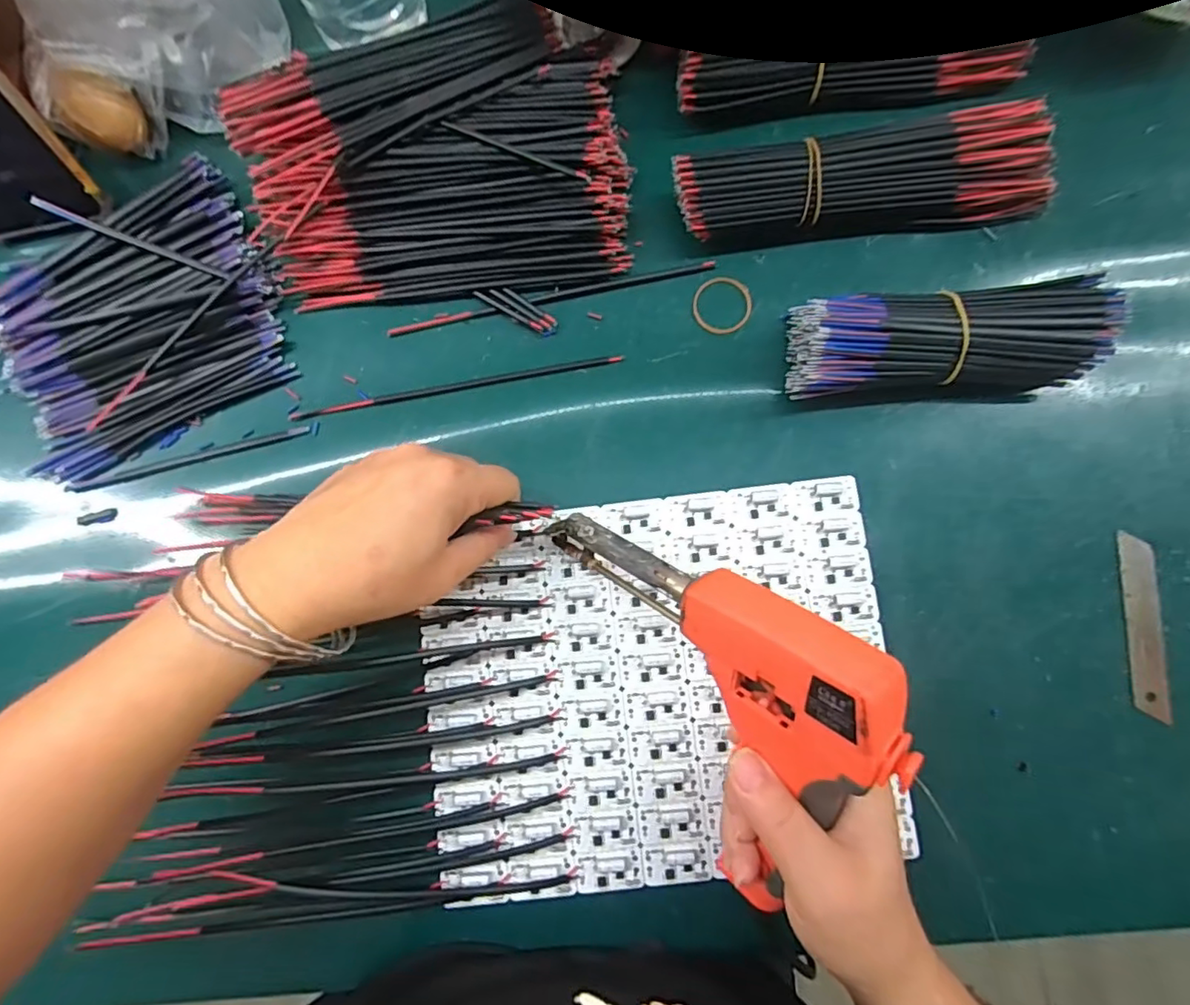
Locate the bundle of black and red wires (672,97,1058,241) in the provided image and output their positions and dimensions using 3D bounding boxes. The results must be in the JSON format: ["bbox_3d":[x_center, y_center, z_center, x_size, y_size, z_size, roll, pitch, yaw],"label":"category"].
[{"bbox_3d":[0.143,-0.174,0.318,0.195,0.039,0.042,-4,83,3],"label":"bundle of black and red wires"}]

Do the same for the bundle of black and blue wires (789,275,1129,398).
[{"bbox_3d":[0.177,-0.082,0.303,0.145,0.044,0.050,0,83,3],"label":"bundle of black and blue wires"}]

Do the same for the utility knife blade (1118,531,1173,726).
[{"bbox_3d":[0.291,0.065,0.308,0.017,0.004,0.095,-2,84,2],"label":"utility knife blade"}]

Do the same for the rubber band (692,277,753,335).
[{"bbox_3d":[0.073,-0.113,0.334,0.033,0.004,0.034,0,83,3],"label":"rubber band"}]

